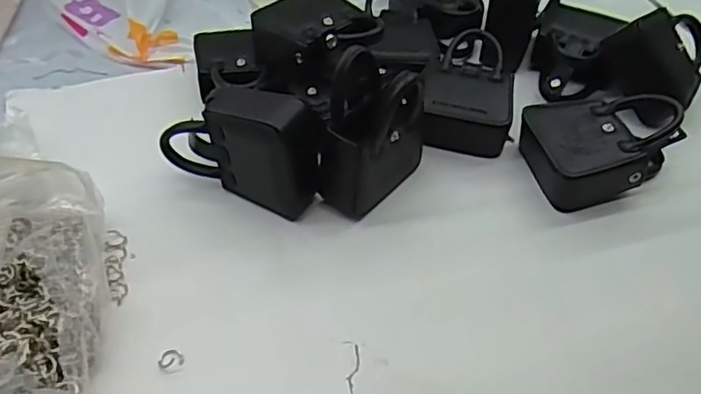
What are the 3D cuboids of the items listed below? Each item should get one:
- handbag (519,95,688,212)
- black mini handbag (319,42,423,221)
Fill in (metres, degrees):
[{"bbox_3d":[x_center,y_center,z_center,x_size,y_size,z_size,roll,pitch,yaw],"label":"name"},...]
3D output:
[{"bbox_3d":[0.178,-0.038,0.418,0.104,0.057,0.075,-12,48,-12],"label":"handbag"},{"bbox_3d":[0.012,-0.043,0.383,0.047,0.096,0.073,28,52,23],"label":"black mini handbag"}]

